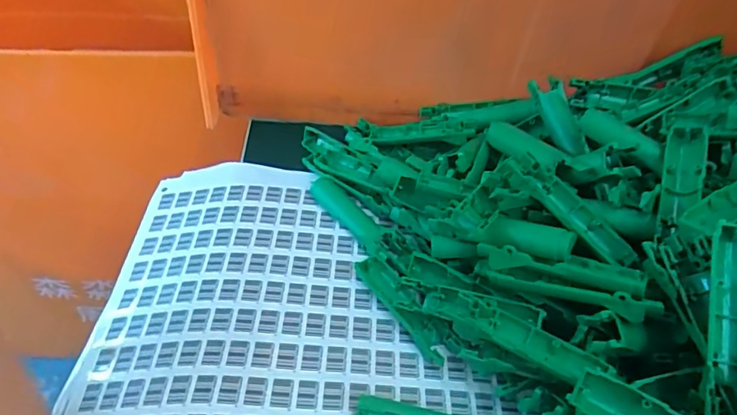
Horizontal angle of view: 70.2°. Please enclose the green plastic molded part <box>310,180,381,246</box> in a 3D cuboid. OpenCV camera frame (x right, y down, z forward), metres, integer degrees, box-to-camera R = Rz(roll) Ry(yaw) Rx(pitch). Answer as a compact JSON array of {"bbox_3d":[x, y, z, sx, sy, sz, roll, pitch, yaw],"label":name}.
[{"bbox_3d":[-0.014,0.003,0.349,0.018,0.008,0.064,-29,56,-29],"label":"green plastic molded part"}]

